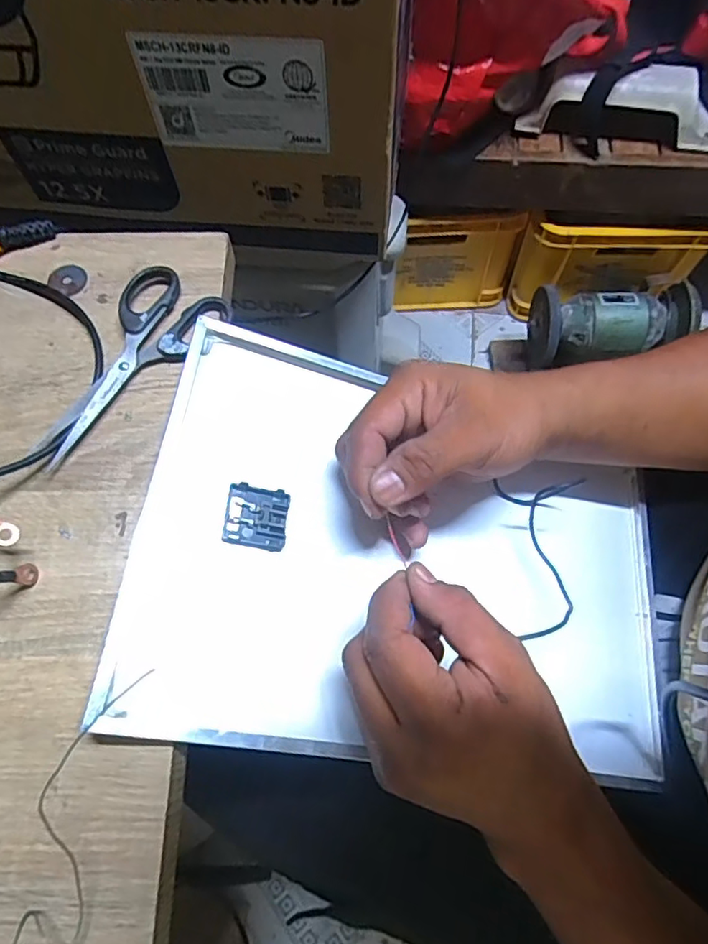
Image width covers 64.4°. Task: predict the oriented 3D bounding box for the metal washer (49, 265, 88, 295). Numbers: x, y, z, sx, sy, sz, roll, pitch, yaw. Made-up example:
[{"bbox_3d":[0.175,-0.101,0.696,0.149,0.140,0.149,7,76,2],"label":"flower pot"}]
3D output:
[{"bbox_3d":[-0.195,-0.132,0.382,0.026,0.004,0.022,28,70,13],"label":"metal washer"}]

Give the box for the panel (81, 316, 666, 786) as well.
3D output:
[{"bbox_3d":[0.049,0.057,0.356,0.348,0.024,0.226,14,65,-16],"label":"panel"}]

